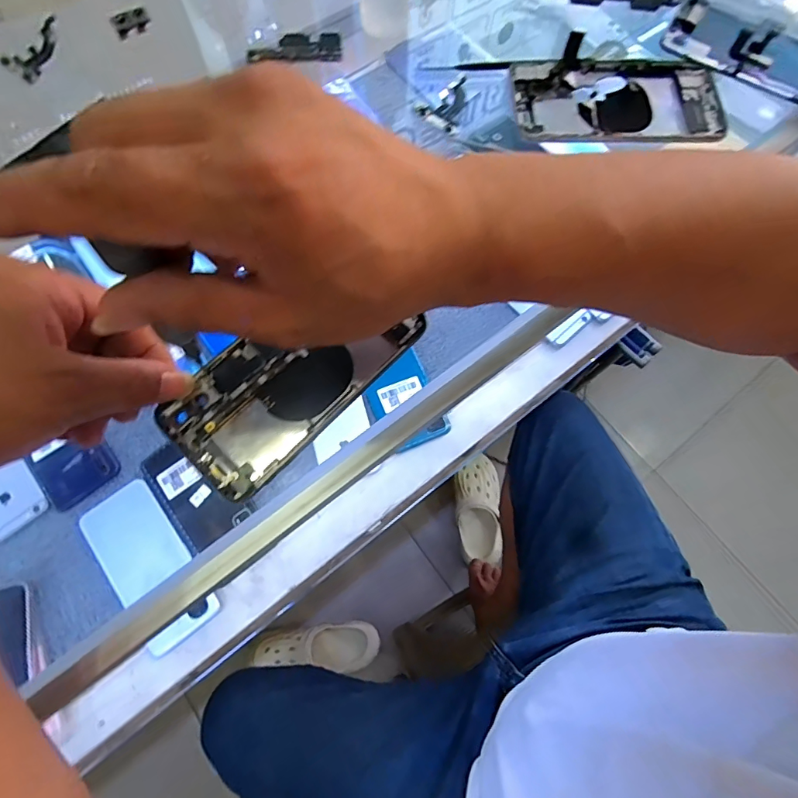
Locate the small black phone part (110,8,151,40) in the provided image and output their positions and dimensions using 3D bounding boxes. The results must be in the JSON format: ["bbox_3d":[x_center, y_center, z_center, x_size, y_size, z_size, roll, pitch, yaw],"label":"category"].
[{"bbox_3d":[-0.193,-0.271,0.329,0.025,0.006,0.015,-28,74,-10],"label":"small black phone part"}]

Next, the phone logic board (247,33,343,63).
[{"bbox_3d":[-0.074,-0.250,0.325,0.066,0.007,0.022,-8,72,-4],"label":"phone logic board"}]

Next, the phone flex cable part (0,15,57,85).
[{"bbox_3d":[-0.247,-0.240,0.316,0.046,0.005,0.028,-45,90,-8],"label":"phone flex cable part"}]

